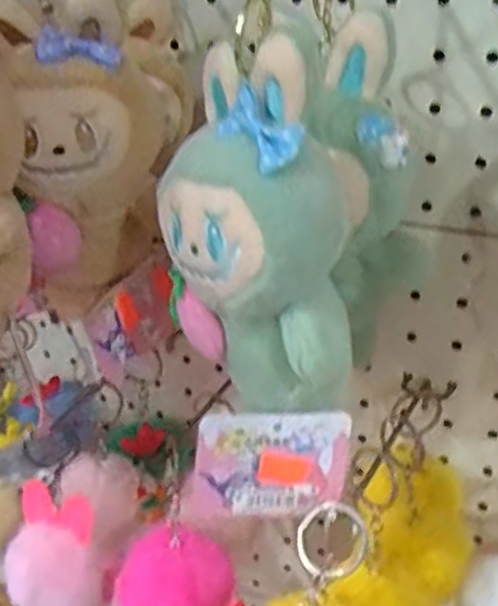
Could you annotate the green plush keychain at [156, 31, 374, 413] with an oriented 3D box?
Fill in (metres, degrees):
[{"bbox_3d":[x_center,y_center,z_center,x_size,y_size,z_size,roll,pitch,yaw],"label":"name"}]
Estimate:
[{"bbox_3d":[0.005,-0.026,0.289,0.060,0.144,0.081,-18,29,-36],"label":"green plush keychain"}]

